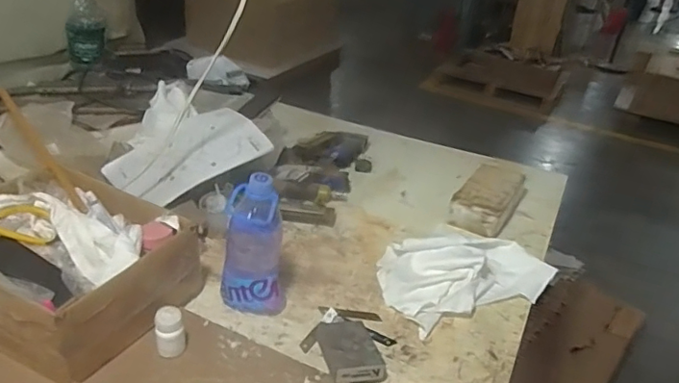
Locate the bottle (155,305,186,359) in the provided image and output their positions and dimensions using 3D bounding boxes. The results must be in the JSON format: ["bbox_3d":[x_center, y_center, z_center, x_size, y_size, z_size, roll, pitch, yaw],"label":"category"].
[{"bbox_3d":[-0.228,0.190,0.732,0.034,0.068,0.028,-5,30,-16],"label":"bottle"}]

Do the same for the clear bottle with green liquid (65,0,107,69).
[{"bbox_3d":[-0.706,-0.488,1.498,0.108,0.246,0.111,-10,33,-25],"label":"clear bottle with green liquid"}]

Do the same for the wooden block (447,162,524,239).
[{"bbox_3d":[0.313,0.010,1.137,0.105,0.070,0.229,18,32,25],"label":"wooden block"}]

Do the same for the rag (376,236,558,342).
[{"bbox_3d":[0.211,0.137,0.921,0.285,0.054,0.195,-5,30,-16],"label":"rag"}]

